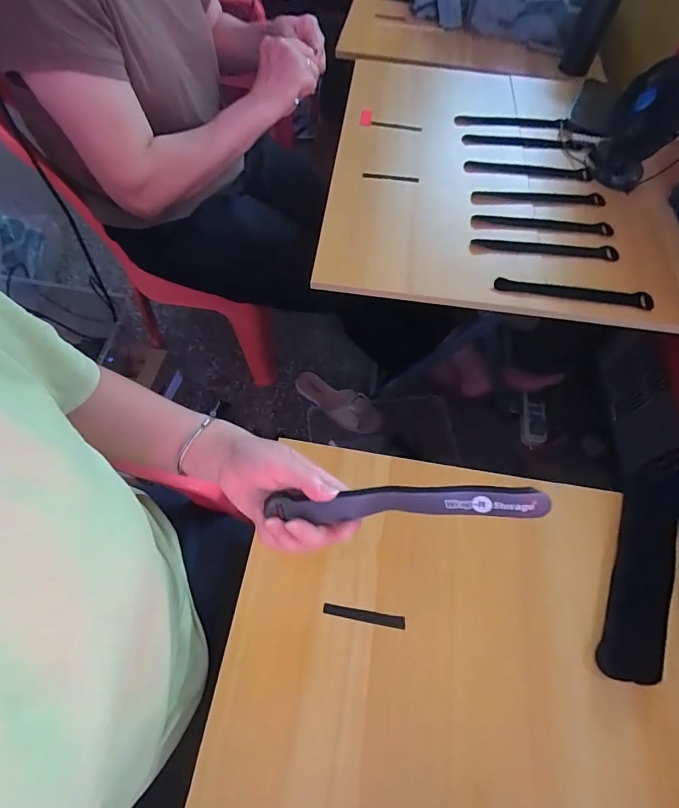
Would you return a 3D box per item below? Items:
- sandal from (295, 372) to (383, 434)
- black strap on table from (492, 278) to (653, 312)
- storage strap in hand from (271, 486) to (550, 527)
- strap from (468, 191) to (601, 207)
[{"bbox_3d":[-0.008,-0.010,0.987,0.244,0.053,0.079,30,63,30],"label":"sandal"},{"bbox_3d":[0.297,-0.139,0.524,0.202,0.005,0.024,5,70,-2],"label":"black strap on table"},{"bbox_3d":[0.042,0.071,0.297,0.192,0.017,0.019,-5,59,15],"label":"storage strap in hand"},{"bbox_3d":[0.297,-0.307,0.623,0.208,0.005,0.030,-2,58,-7],"label":"strap"}]

